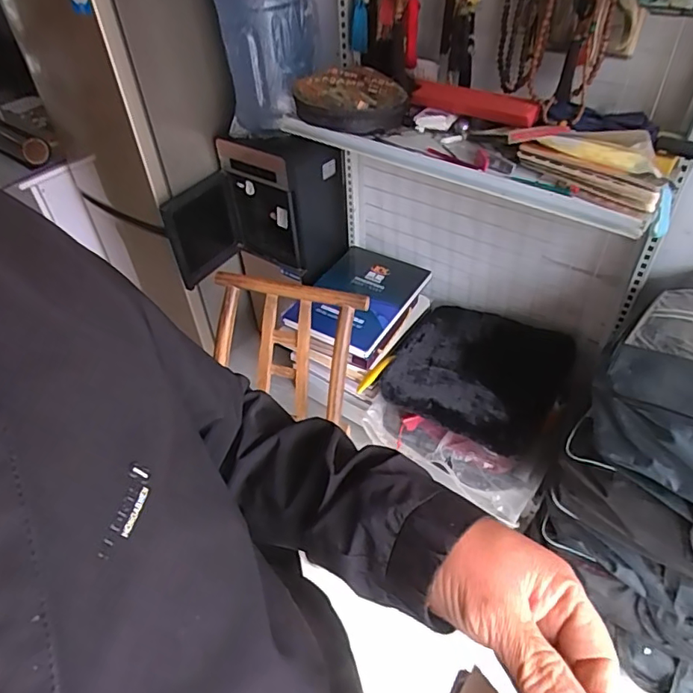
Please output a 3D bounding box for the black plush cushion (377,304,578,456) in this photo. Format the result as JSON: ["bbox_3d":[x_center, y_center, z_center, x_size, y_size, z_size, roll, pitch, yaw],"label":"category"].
[{"bbox_3d":[0.401,0.077,1.580,0.521,0.107,0.461,23,51,25],"label":"black plush cushion"}]

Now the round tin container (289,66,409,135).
[{"bbox_3d":[0.014,-0.600,1.263,0.266,0.099,0.203,19,49,21],"label":"round tin container"}]

